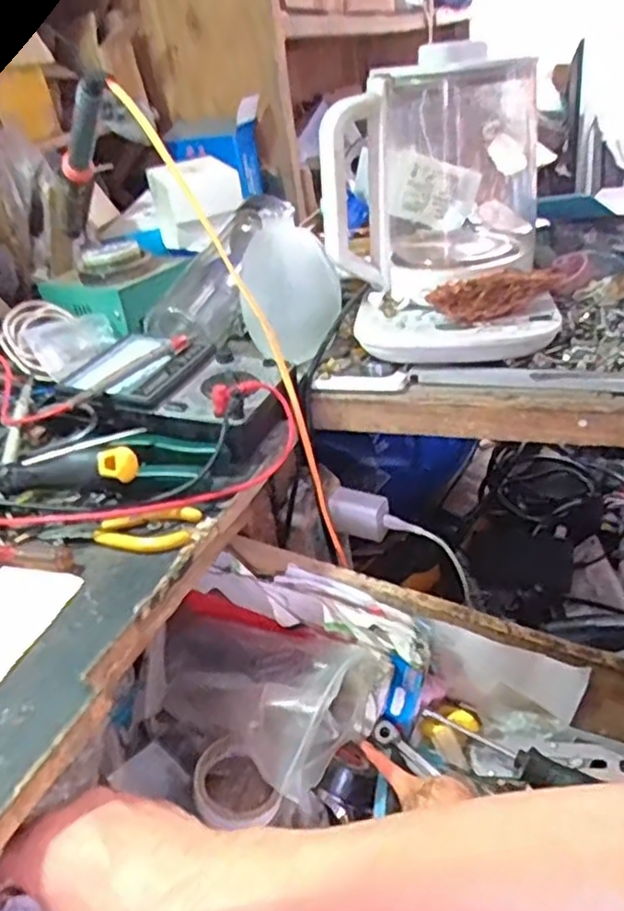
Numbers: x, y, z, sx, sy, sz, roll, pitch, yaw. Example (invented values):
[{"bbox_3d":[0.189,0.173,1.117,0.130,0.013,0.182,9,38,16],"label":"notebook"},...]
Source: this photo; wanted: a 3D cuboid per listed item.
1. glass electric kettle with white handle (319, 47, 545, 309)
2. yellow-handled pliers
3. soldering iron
[{"bbox_3d":[0.116,-0.261,0.624,0.157,0.175,0.201,7,34,24],"label":"glass electric kettle with white handle"},{"bbox_3d":[-0.128,0.054,0.462,0.107,0.012,0.034,-8,31,0],"label":"yellow-handled pliers"},{"bbox_3d":[-0.199,-0.251,0.606,0.029,0.024,0.225,-25,-5,-28],"label":"soldering iron"}]

